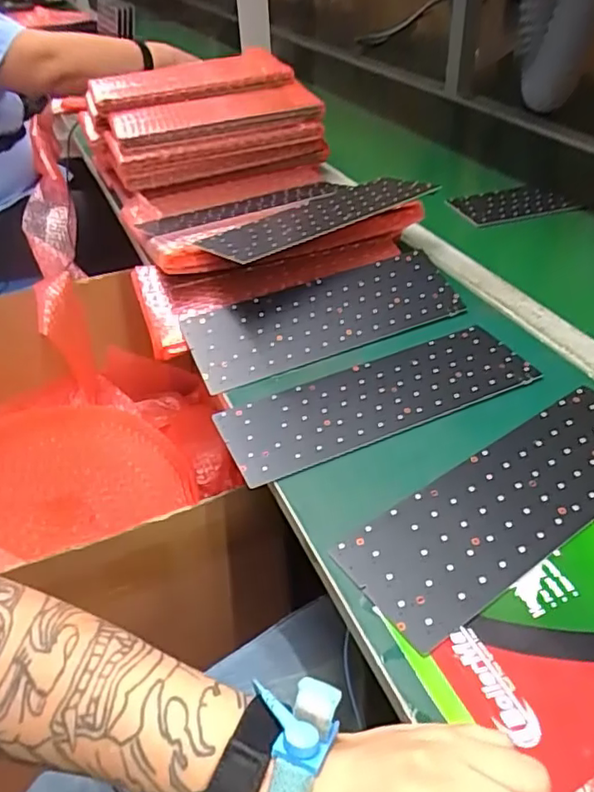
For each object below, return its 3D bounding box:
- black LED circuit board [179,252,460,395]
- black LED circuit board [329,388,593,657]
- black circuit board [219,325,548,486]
[{"bbox_3d":[0.031,-0.080,0.614,0.279,0.006,0.093,-18,63,-16],"label":"black LED circuit board"},{"bbox_3d":[0.160,0.073,0.440,0.273,0.004,0.091,-25,45,-25],"label":"black LED circuit board"},{"bbox_3d":[0.072,0.001,0.535,0.277,0.010,0.092,-18,42,-18],"label":"black circuit board"}]

